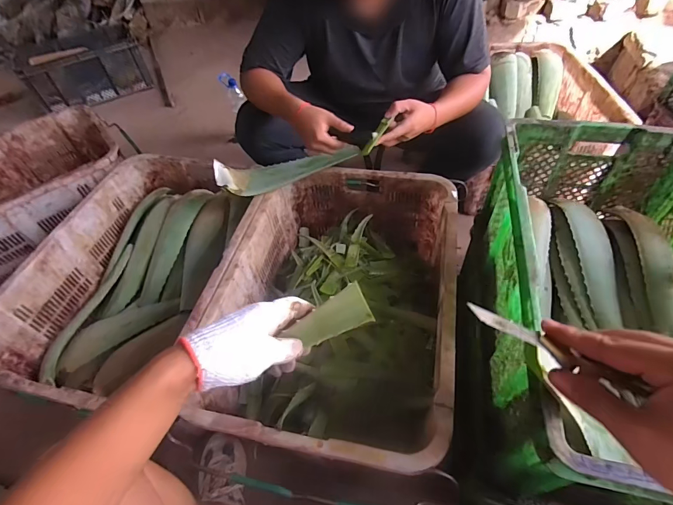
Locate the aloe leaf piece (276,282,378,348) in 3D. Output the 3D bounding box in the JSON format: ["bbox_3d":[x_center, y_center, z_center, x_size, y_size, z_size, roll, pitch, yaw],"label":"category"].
[{"bbox_3d":[-0.011,0.073,0.400,0.096,0.004,0.043,-27,86,4],"label":"aloe leaf piece"}]

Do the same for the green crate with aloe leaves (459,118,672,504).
[{"bbox_3d":[0.483,0.092,0.646,0.400,0.322,0.644,6,51,11],"label":"green crate with aloe leaves"}]

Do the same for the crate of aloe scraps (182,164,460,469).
[{"bbox_3d":[0.005,0.107,0.847,0.486,0.252,0.674,7,51,12],"label":"crate of aloe scraps"}]

